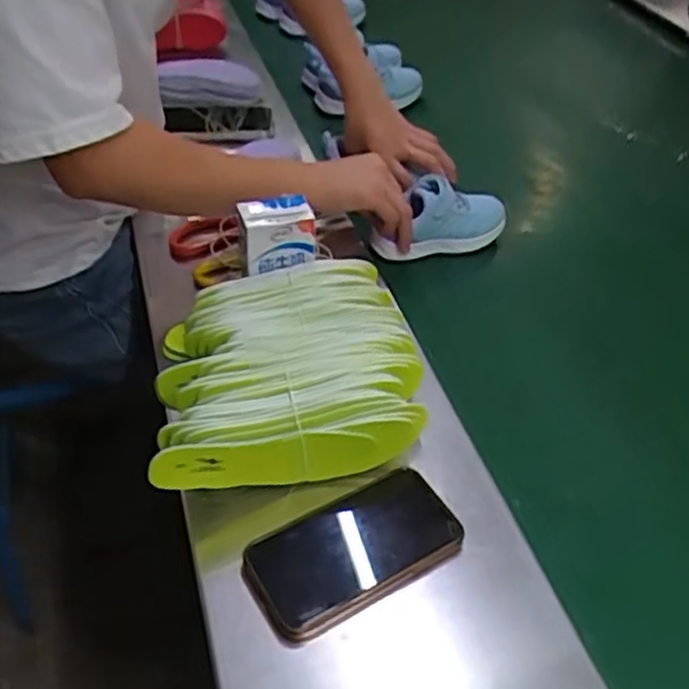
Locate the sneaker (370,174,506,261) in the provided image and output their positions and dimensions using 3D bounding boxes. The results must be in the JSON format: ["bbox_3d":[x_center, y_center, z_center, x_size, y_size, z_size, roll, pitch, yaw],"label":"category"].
[{"bbox_3d":[0.105,-0.142,0.831,0.160,0.071,0.060,-11,43,-14],"label":"sneaker"}]

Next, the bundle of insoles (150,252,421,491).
[{"bbox_3d":[-0.047,0.015,0.596,0.199,0.065,0.223,-5,42,-8],"label":"bundle of insoles"}]

